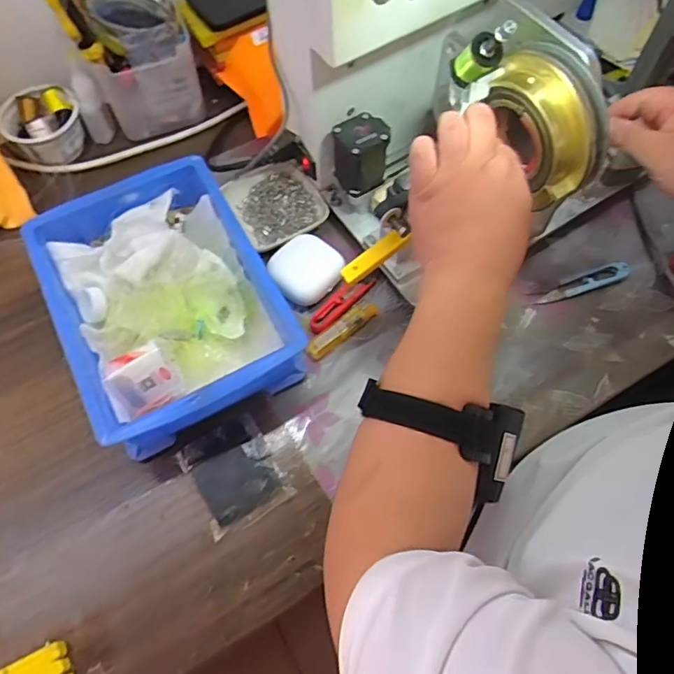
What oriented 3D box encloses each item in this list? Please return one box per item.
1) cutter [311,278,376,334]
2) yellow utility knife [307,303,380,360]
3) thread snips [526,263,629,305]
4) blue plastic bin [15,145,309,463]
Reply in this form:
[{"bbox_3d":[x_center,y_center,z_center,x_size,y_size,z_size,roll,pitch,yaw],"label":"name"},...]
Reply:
[{"bbox_3d":[0.005,-0.036,0.542,0.079,0.012,0.022,-42,70,-17],"label":"cutter"},{"bbox_3d":[0.005,-0.007,0.532,0.079,0.013,0.017,-34,68,-15],"label":"yellow utility knife"},{"bbox_3d":[0.243,-0.051,0.554,0.107,0.008,0.018,-17,65,-7],"label":"thread snips"},{"bbox_3d":[-0.153,-0.034,0.515,0.183,0.075,0.242,-27,67,-12],"label":"blue plastic bin"}]

